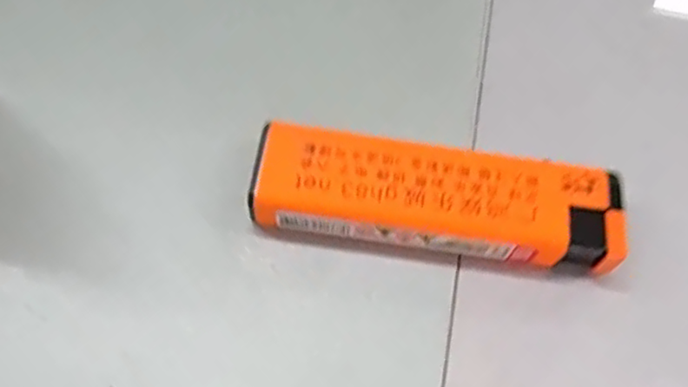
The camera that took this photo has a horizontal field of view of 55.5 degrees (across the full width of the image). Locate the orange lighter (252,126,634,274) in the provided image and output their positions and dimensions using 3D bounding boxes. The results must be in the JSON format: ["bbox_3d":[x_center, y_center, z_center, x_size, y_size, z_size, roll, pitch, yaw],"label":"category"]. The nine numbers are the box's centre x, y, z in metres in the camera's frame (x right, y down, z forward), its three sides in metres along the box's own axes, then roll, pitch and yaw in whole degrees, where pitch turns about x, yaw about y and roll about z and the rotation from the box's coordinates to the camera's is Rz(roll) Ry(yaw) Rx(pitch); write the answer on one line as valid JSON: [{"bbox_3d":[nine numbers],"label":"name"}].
[{"bbox_3d":[0.021,0.001,0.145,0.080,0.011,0.021,8,64,1],"label":"orange lighter"}]

